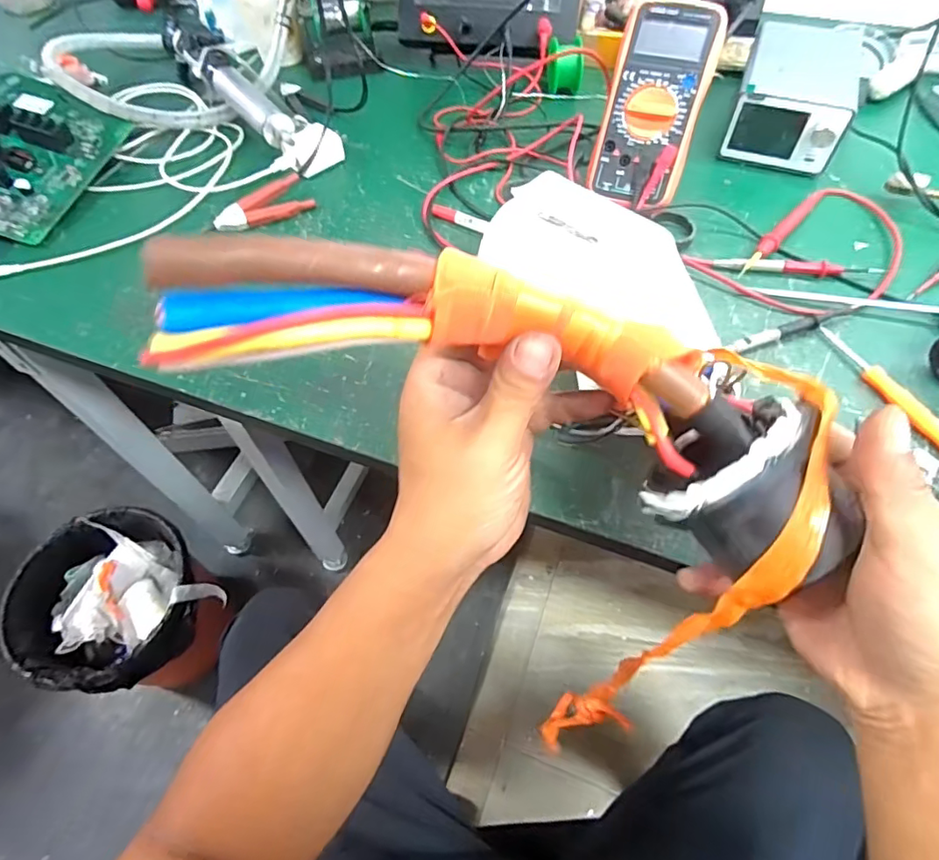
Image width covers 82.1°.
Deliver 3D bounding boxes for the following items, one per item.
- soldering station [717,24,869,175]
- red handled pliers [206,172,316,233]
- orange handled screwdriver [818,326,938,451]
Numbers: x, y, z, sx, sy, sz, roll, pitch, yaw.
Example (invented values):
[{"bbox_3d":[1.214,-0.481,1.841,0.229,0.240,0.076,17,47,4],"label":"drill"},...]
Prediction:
[{"bbox_3d":[0.317,-0.331,0.533,0.097,0.064,0.165,18,61,12],"label":"soldering station"},{"bbox_3d":[-0.194,-0.208,0.498,0.095,0.016,0.052,-33,63,-17],"label":"red handled pliers"},{"bbox_3d":[0.291,-0.029,0.376,0.014,0.012,0.123,-21,60,-11],"label":"orange handled screwdriver"}]

